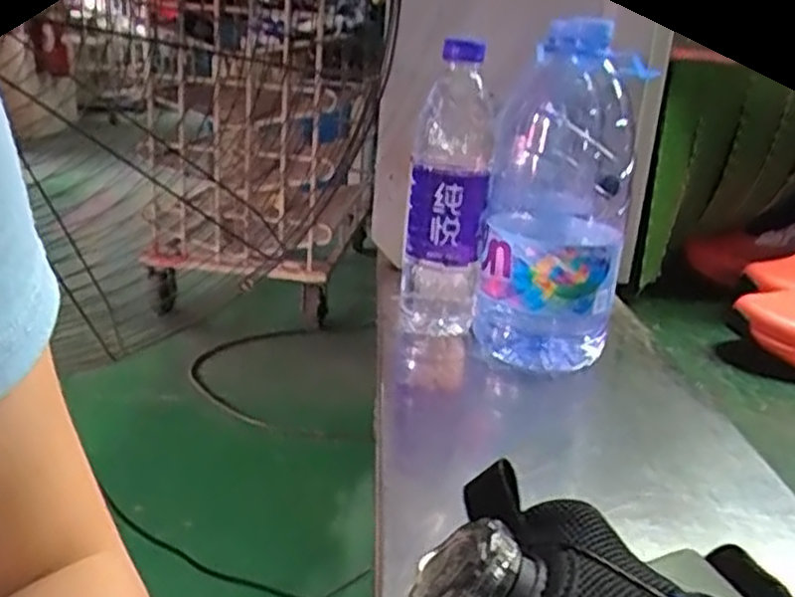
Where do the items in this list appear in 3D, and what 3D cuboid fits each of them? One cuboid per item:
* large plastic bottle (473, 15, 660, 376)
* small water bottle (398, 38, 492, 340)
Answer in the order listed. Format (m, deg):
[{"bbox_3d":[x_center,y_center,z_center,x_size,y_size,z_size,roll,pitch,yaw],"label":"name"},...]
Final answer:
[{"bbox_3d":[0.118,-0.074,0.581,0.101,0.242,0.119,6,19,6],"label":"large plastic bottle"},{"bbox_3d":[0.037,-0.079,0.603,0.061,0.221,0.056,5,18,1],"label":"small water bottle"}]

